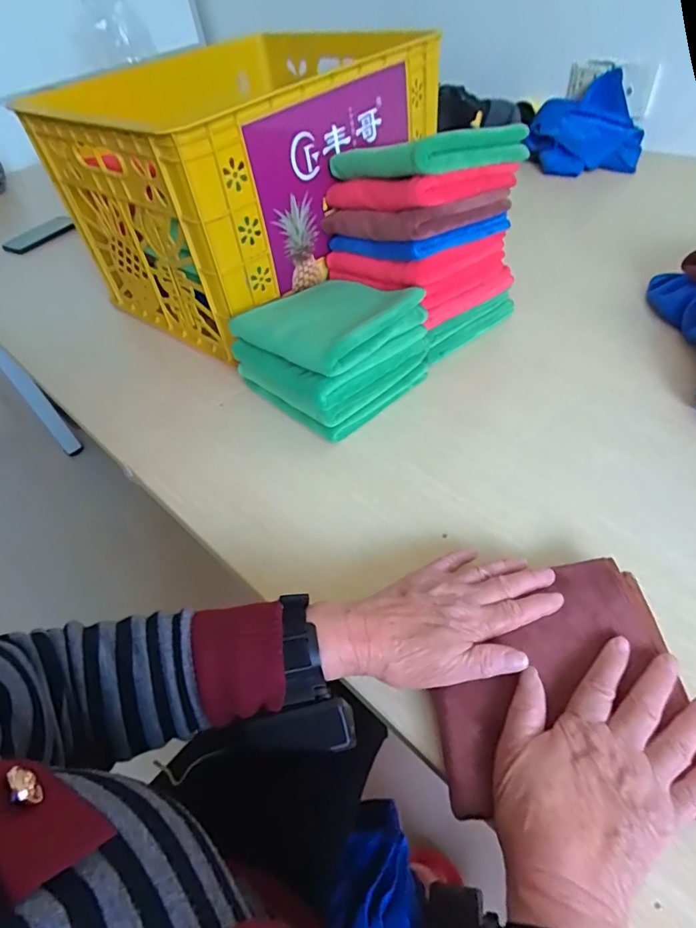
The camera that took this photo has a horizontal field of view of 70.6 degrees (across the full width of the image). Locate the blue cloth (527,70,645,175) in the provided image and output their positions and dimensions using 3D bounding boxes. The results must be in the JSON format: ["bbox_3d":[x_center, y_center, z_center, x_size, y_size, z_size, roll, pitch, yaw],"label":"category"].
[{"bbox_3d":[0.526,-0.742,1.074,0.240,0.070,0.259,17,72,11],"label":"blue cloth"}]

